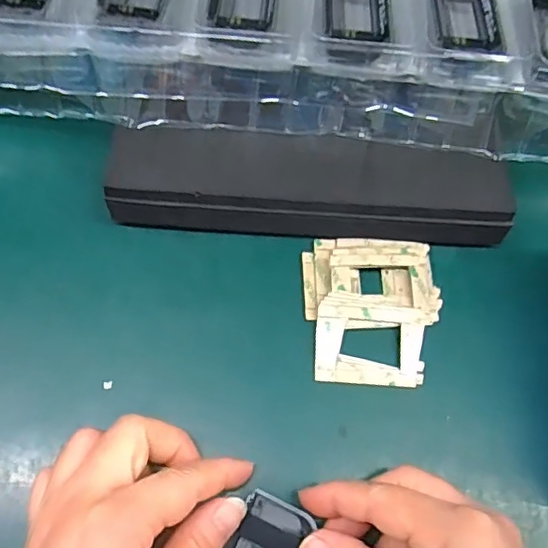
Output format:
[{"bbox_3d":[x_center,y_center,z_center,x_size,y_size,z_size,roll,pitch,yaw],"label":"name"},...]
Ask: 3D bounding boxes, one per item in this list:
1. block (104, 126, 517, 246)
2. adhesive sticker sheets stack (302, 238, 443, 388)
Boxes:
[{"bbox_3d":[0.020,-0.046,0.313,0.212,0.038,0.052,4,66,-1],"label":"block"},{"bbox_3d":[0.053,0.018,0.301,0.072,0.010,0.081,0,66,-3],"label":"adhesive sticker sheets stack"}]

